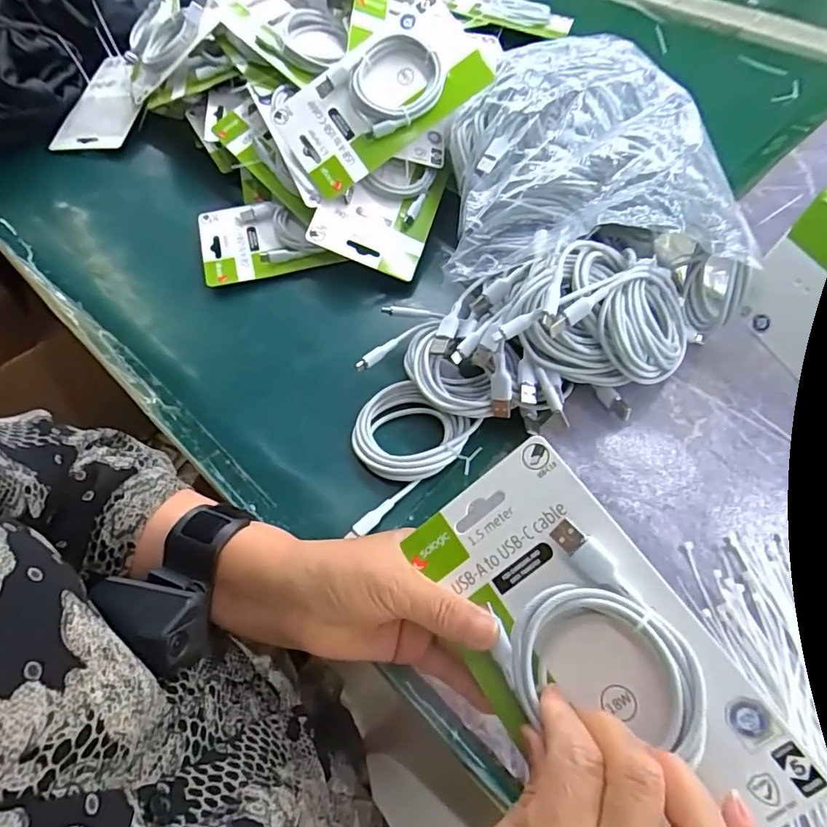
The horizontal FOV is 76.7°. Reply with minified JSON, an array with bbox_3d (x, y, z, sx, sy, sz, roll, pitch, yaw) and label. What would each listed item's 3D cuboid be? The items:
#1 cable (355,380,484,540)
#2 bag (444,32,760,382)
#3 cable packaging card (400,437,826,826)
[{"bbox_3d":[-0.017,0.030,0.386,0.078,0.016,0.113,33,66,21],"label":"cable"},{"bbox_3d":[0.133,-0.160,0.420,0.213,0.130,0.287,-7,59,0],"label":"bag"},{"bbox_3d":[0.074,0.104,0.238,0.095,0.015,0.174,-40,65,8],"label":"cable packaging card"}]

